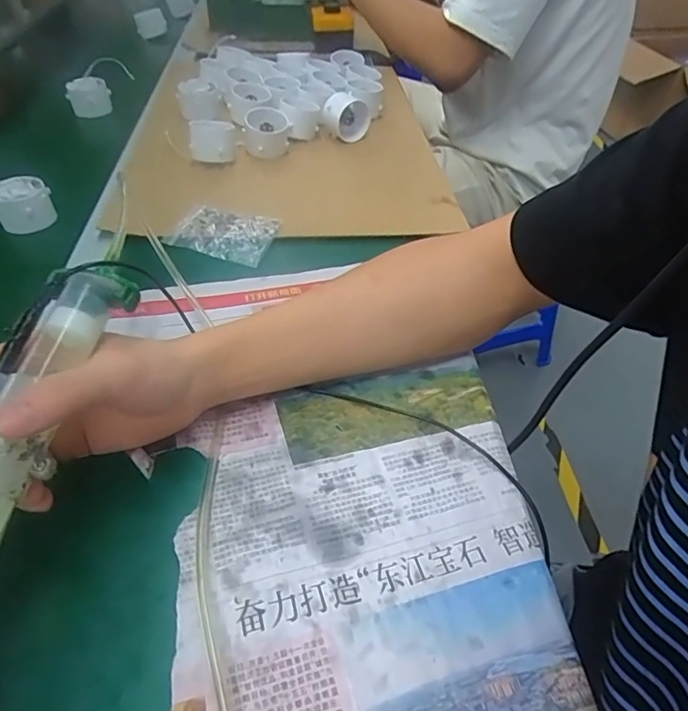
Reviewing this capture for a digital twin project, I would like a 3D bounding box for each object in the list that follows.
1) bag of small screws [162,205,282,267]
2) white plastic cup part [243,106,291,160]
[{"bbox_3d":[-0.115,-0.118,0.513,0.093,0.011,0.068,11,45,10],"label":"bag of small screws"},{"bbox_3d":[-0.092,-0.262,0.637,0.054,0.047,0.050,-3,44,-4],"label":"white plastic cup part"}]

